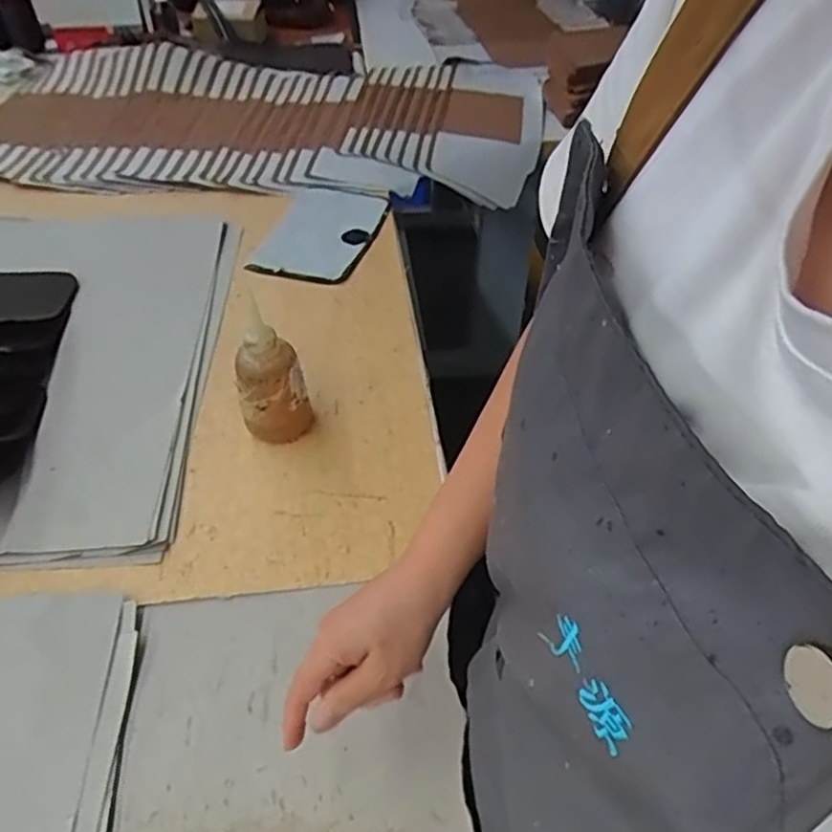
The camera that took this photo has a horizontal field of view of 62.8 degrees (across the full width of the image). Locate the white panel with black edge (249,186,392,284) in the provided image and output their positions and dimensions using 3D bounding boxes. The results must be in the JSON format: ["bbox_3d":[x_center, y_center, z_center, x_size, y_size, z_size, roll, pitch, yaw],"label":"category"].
[{"bbox_3d":[-0.129,-0.254,0.939,0.137,0.019,0.220,13,46,10],"label":"white panel with black edge"}]

